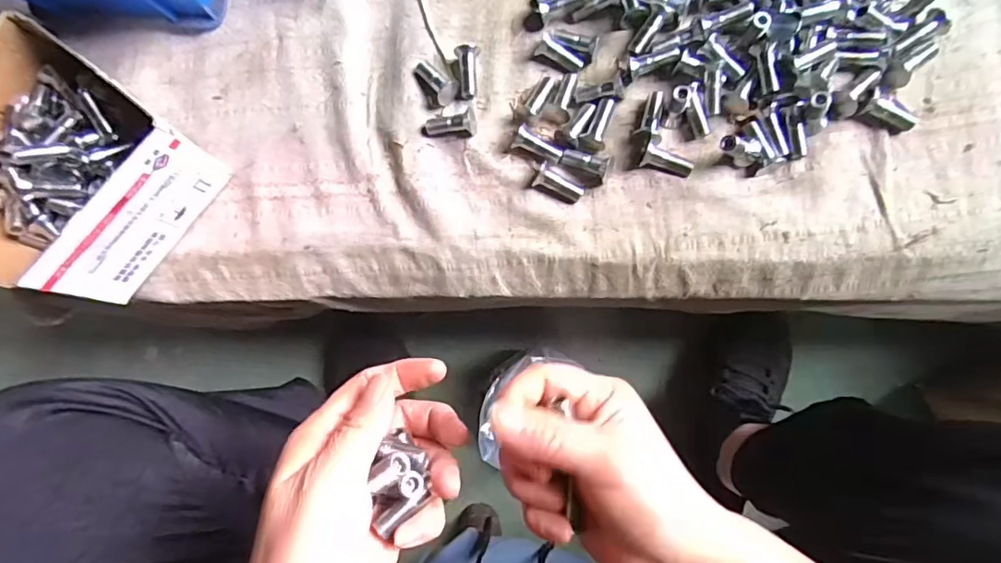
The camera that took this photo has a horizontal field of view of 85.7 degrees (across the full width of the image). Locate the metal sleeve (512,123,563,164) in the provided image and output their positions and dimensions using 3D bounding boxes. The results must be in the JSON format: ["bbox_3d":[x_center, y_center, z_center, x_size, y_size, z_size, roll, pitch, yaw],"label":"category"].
[{"bbox_3d":[0.027,-0.096,0.382,0.035,0.012,0.016,27,85,-8],"label":"metal sleeve"}]

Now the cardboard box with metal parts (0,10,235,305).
[{"bbox_3d":[-0.302,-0.075,0.376,0.149,0.083,0.141,34,87,9],"label":"cardboard box with metal parts"}]

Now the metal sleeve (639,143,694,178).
[{"bbox_3d":[0.114,-0.081,0.369,0.034,0.016,0.013,16,84,8],"label":"metal sleeve"}]

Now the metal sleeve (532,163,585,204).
[{"bbox_3d":[0.041,-0.067,0.377,0.034,0.013,0.015,24,85,-4],"label":"metal sleeve"}]

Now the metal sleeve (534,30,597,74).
[{"bbox_3d":[0.047,-0.168,0.391,0.037,0.016,0.025,29,86,9],"label":"metal sleeve"}]

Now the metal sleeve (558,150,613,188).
[{"bbox_3d":[0.059,-0.080,0.377,0.035,0.017,0.021,13,84,8],"label":"metal sleeve"}]

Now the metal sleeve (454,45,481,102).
[{"bbox_3d":[-0.024,-0.153,0.398,0.017,0.012,0.038,-1,82,6],"label":"metal sleeve"}]

